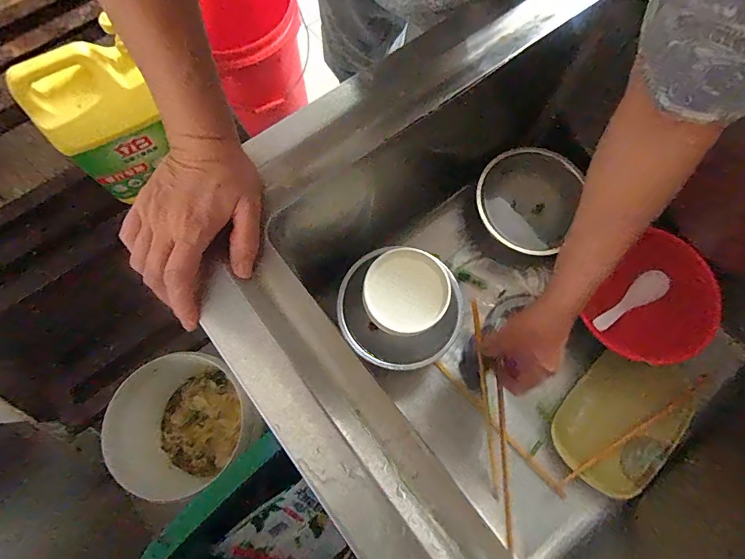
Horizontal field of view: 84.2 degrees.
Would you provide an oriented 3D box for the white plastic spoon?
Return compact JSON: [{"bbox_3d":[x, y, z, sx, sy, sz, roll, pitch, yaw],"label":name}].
[{"bbox_3d":[0.354,0.027,0.566,0.135,0.019,0.038,-28,75,-8],"label":"white plastic spoon"}]

